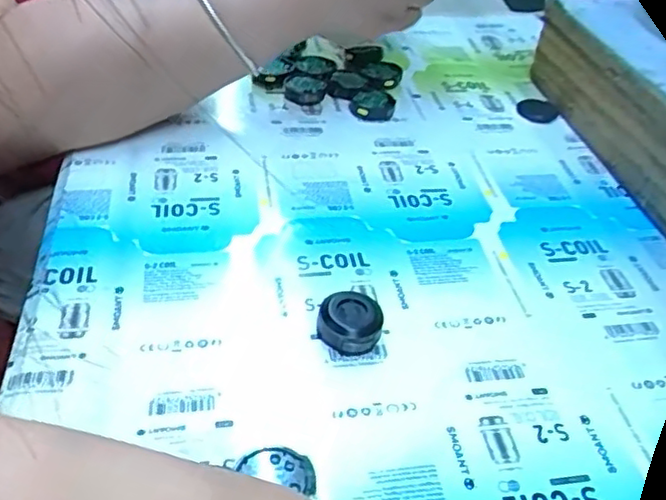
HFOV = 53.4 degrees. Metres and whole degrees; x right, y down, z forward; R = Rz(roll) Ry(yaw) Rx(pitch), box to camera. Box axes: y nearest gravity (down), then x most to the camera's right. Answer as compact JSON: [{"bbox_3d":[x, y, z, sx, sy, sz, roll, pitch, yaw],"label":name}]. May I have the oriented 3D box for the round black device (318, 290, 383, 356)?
[{"bbox_3d":[0.008,0.033,0.305,0.029,0.015,0.028,3,40,-3],"label":"round black device"}]

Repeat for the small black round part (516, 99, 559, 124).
[{"bbox_3d":[0.150,-0.103,0.488,0.026,0.005,0.032,-3,41,-10],"label":"small black round part"}]

